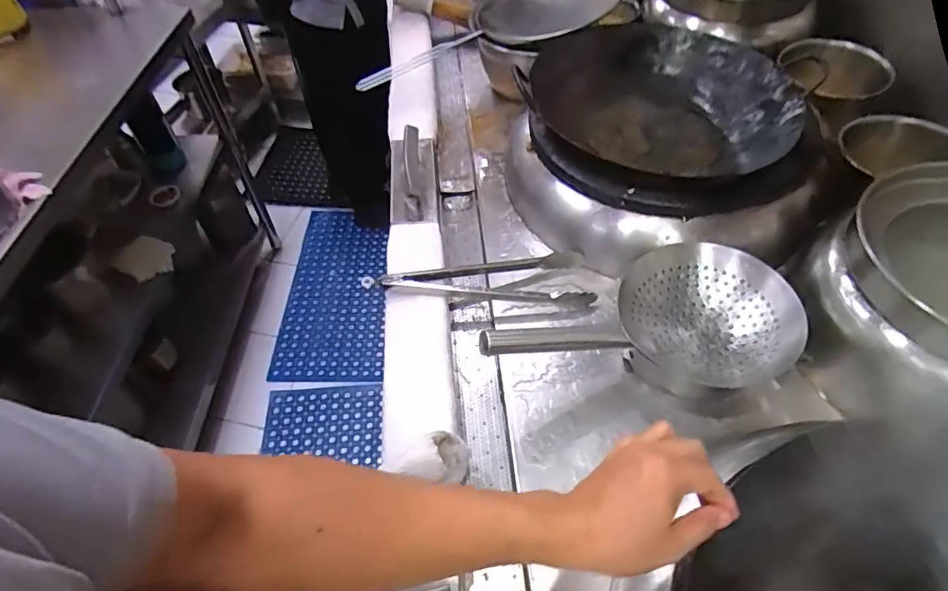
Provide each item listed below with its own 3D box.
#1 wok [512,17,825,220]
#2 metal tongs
[{"bbox_3d":[0.310,-0.303,0.921,0.434,0.111,0.462,-4,52,-2],"label":"wok"},{"bbox_3d":[0.010,-0.012,0.831,0.348,0.064,0.098,-7,52,-5],"label":"metal tongs"}]

